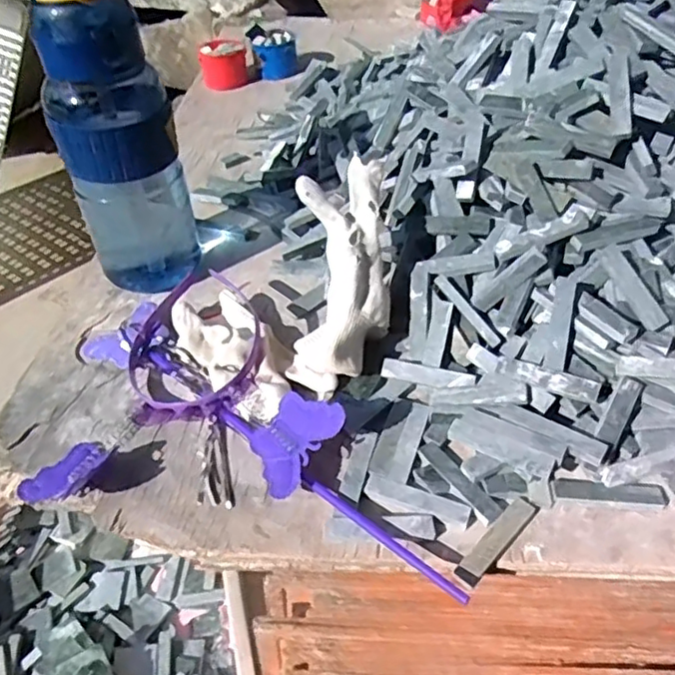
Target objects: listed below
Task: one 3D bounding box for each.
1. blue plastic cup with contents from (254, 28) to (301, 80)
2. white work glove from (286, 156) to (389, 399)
[{"bbox_3d":[-0.082,-0.385,0.868,0.061,0.051,0.050,-5,44,-3],"label":"blue plastic cup with contents"},{"bbox_3d":[0.005,-0.043,0.442,0.066,0.162,0.052,8,2,11],"label":"white work glove"}]

